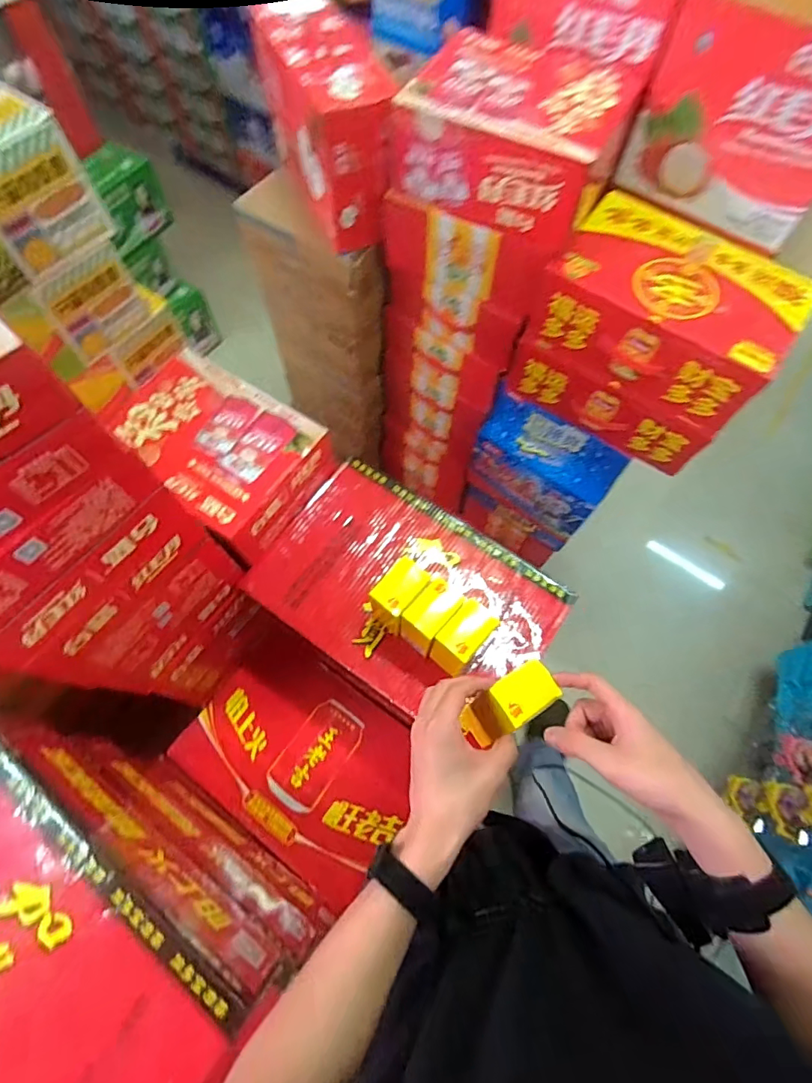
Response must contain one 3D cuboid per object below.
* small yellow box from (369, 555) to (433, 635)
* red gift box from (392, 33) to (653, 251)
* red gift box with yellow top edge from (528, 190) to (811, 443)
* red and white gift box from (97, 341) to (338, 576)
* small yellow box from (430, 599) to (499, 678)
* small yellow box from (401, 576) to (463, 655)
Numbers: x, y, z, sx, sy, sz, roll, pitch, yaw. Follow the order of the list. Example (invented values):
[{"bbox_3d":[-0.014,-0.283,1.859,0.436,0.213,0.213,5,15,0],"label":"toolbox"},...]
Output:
[{"bbox_3d":[-0.008,0.073,0.635,0.056,0.101,0.074,35,70,14],"label":"small yellow box"},{"bbox_3d":[0.152,-0.570,0.692,0.277,0.116,0.209,26,68,10],"label":"red gift box"},{"bbox_3d":[0.391,-0.349,0.742,0.327,0.130,0.207,35,70,14],"label":"red gift box with yellow top edge"},{"bbox_3d":[-0.268,-0.133,0.728,0.293,0.103,0.211,40,71,15],"label":"red and white gift box"},{"bbox_3d":[0.070,0.121,0.609,0.047,0.117,0.066,41,72,16],"label":"small yellow box"},{"bbox_3d":[0.031,0.098,0.627,0.049,0.100,0.070,41,72,16],"label":"small yellow box"}]

